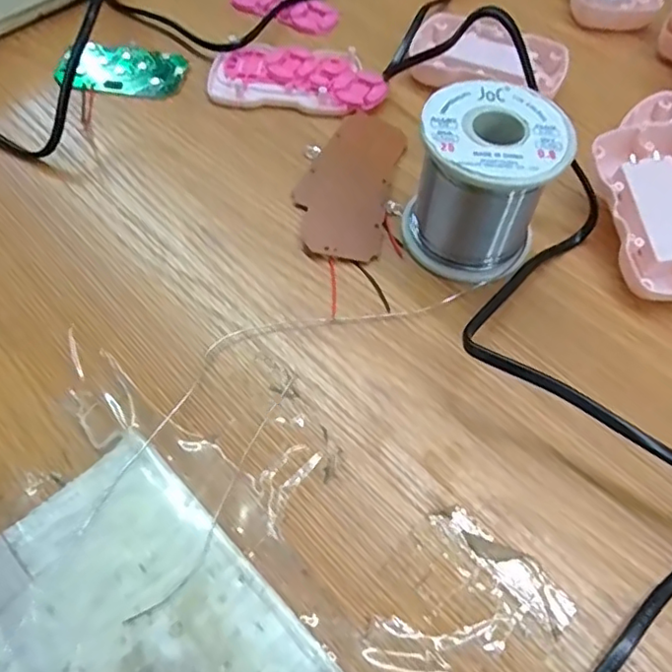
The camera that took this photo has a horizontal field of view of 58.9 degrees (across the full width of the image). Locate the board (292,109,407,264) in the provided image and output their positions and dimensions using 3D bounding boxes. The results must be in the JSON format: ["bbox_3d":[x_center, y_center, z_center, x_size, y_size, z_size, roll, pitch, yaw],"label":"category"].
[{"bbox_3d":[0.007,-0.082,0.310,0.046,0.005,0.102,12,60,7],"label":"board"}]

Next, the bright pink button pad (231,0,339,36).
[{"bbox_3d":[-0.033,-0.219,0.395,0.073,0.008,0.032,24,62,13],"label":"bright pink button pad"}]

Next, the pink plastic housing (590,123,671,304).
[{"bbox_3d":[0.156,-0.058,0.286,0.054,0.021,0.087,-8,71,-3],"label":"pink plastic housing"}]

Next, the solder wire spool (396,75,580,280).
[{"bbox_3d":[0.065,-0.069,0.268,0.060,0.062,0.060,16,60,9],"label":"solder wire spool"}]

